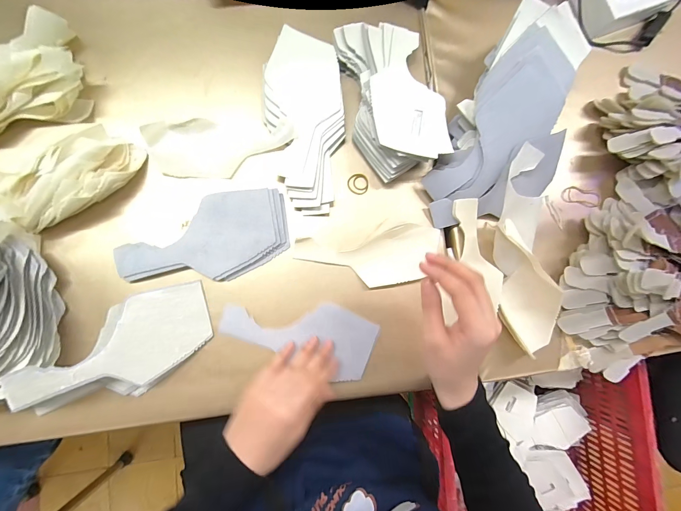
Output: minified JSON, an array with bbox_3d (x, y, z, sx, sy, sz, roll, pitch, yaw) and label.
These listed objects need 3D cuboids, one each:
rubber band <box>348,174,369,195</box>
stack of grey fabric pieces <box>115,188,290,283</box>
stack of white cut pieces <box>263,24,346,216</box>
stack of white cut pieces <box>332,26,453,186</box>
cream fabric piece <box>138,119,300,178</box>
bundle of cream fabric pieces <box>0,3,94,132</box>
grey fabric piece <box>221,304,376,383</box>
[{"bbox_3d":[0.023,-0.092,0.395,0.026,0.004,0.026,-2,85,-6],"label":"rubber band"},{"bbox_3d":[-0.157,-0.022,0.360,0.187,0.012,0.097,-7,85,-7],"label":"stack of grey fabric pieces"},{"bbox_3d":[-0.044,-0.162,0.380,0.094,0.027,0.217,-3,85,-6],"label":"stack of white cut pieces"},{"bbox_3d":[0.064,-0.197,0.384,0.106,0.050,0.191,-12,86,-7],"label":"stack of white cut pieces"},{"bbox_3d":[-0.145,-0.132,0.374,0.171,0.015,0.068,-1,85,-6],"label":"cream fabric piece"},{"bbox_3d":[-0.376,-0.187,0.331,0.176,0.051,0.101,-21,87,-8],"label":"bundle of cream fabric pieces"},{"bbox_3d":[-0.049,0.098,0.366,0.182,0.011,0.081,7,84,-4],"label":"grey fabric piece"}]

